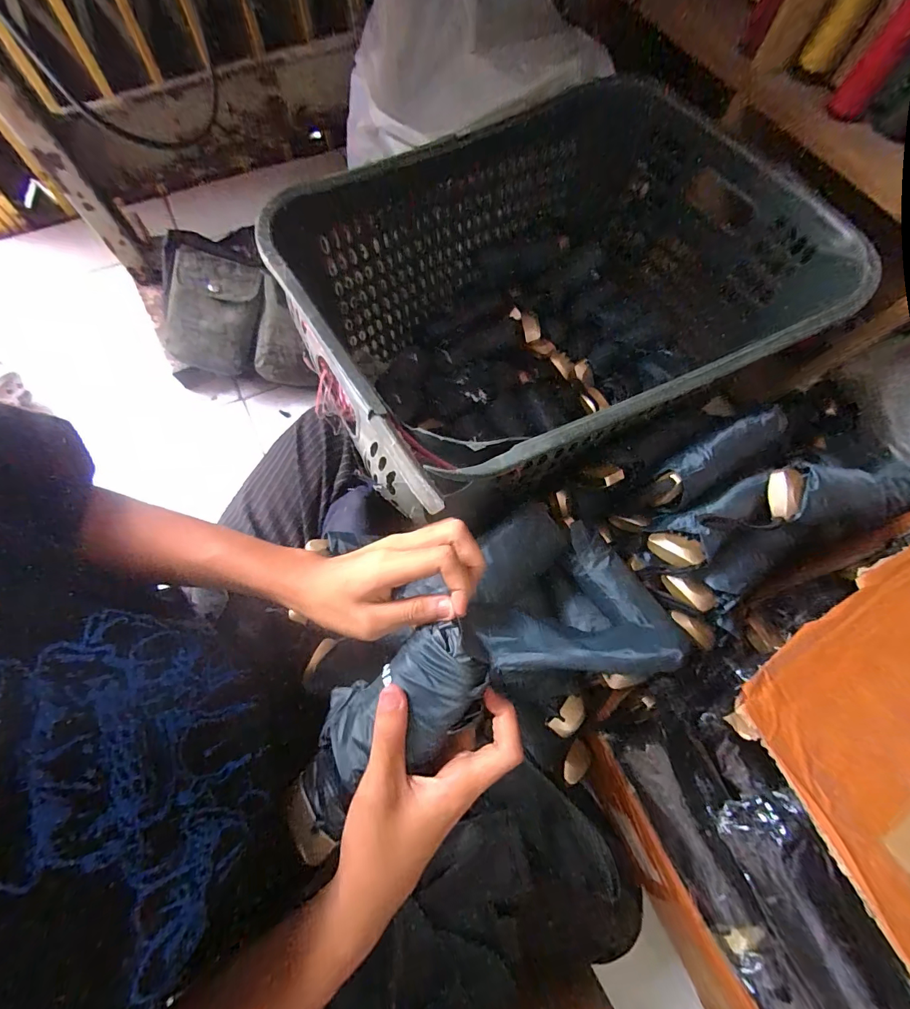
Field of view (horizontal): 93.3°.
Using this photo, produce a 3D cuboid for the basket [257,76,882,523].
[{"bbox_3d":[0.121,-0.239,0.563,0.589,0.259,0.404,-26,73,-12],"label":"basket"}]

